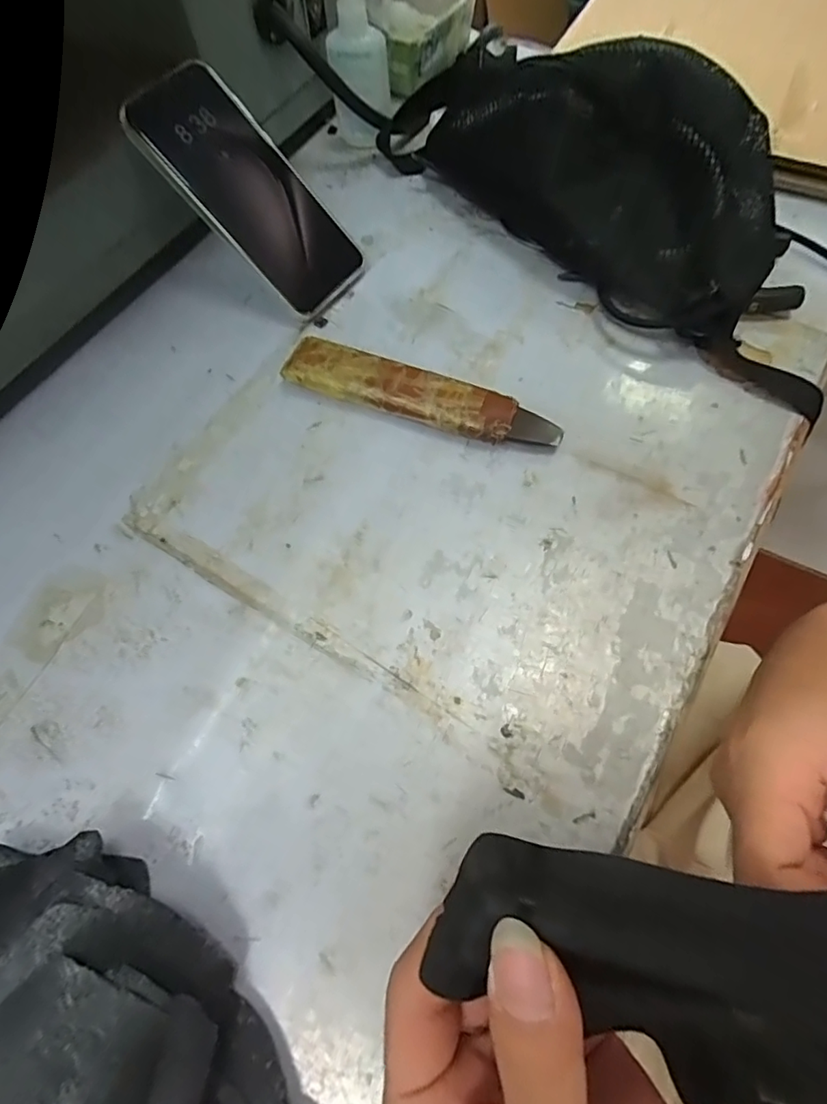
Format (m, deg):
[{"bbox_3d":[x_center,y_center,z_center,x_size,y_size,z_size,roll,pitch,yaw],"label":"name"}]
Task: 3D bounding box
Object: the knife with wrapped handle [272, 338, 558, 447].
[{"bbox_3d":[0.003,-0.103,0.350,0.185,0.018,0.039,19,68,11],"label":"knife with wrapped handle"}]

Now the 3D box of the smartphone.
[{"bbox_3d":[-0.111,-0.253,0.375,0.164,0.015,0.079,45,71,-18],"label":"smartphone"}]

